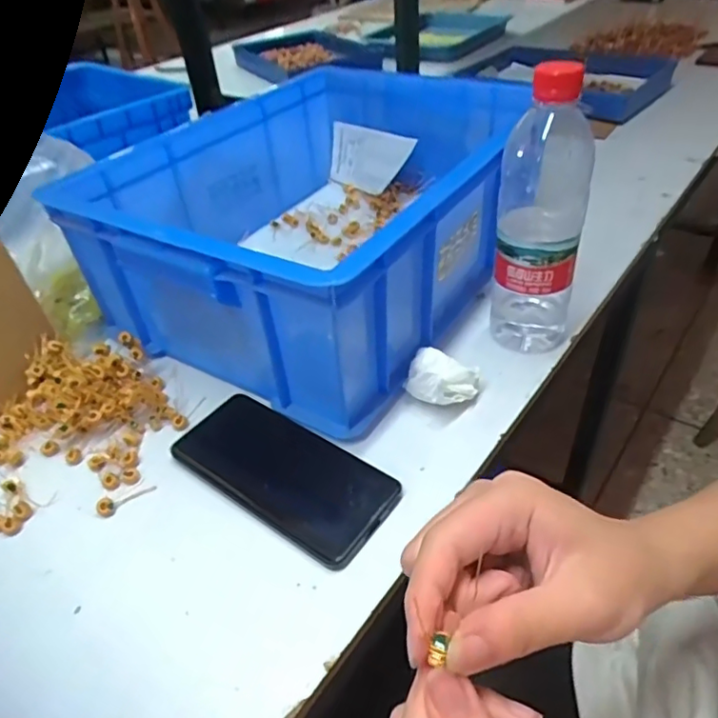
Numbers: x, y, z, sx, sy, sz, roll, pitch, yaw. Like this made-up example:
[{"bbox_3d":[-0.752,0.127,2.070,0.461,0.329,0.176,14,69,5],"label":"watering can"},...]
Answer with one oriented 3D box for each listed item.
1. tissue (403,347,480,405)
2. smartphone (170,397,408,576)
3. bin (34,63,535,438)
[{"bbox_3d":[0.065,0.020,0.449,0.051,0.038,0.033,13,43,20],"label":"tissue"},{"bbox_3d":[-0.055,0.080,0.410,0.164,0.008,0.078,23,47,29],"label":"smartphone"},{"bbox_3d":[-0.031,-0.140,0.555,0.292,0.149,0.388,19,46,26],"label":"bin"}]

